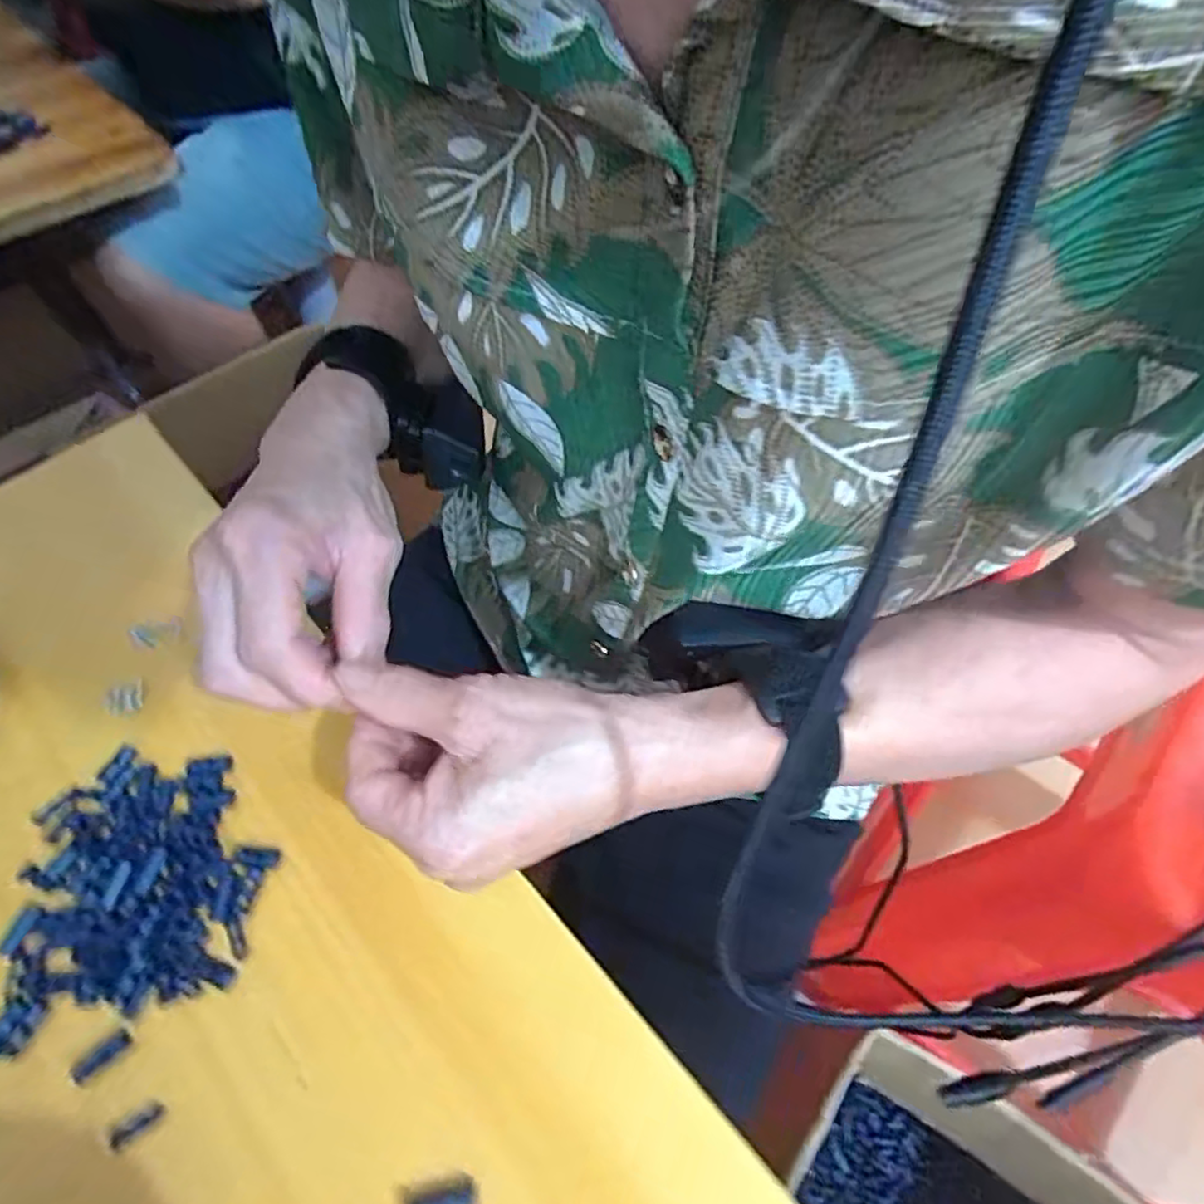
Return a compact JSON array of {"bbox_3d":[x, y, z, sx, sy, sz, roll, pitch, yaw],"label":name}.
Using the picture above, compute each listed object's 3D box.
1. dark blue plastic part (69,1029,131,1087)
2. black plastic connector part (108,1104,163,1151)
[{"bbox_3d":[-0.189,0.171,0.250,0.008,0.004,0.020,39,66,23],"label":"dark blue plastic part"},{"bbox_3d":[-0.168,0.188,0.238,0.017,0.004,0.006,-35,63,-19],"label":"black plastic connector part"}]

